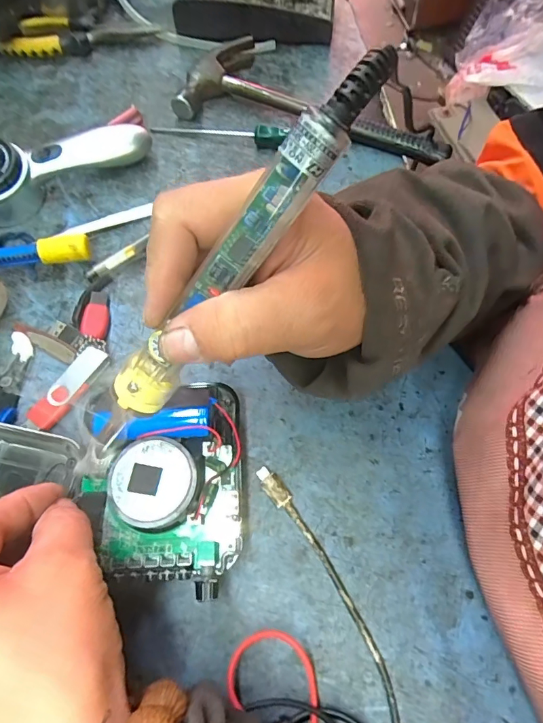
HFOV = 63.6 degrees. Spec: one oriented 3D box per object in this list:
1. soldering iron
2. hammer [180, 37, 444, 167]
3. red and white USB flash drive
[{"bbox_3d":[-0.026,-0.027,0.177,0.204,0.018,0.020,-48,70,23],"label":"soldering iron"},{"bbox_3d":[0.042,-0.252,0.408,0.242,0.023,0.112,13,67,6],"label":"hammer"},{"bbox_3d":[-0.136,0.018,0.295,0.018,0.010,0.064,35,71,14],"label":"red and white USB flash drive"}]

